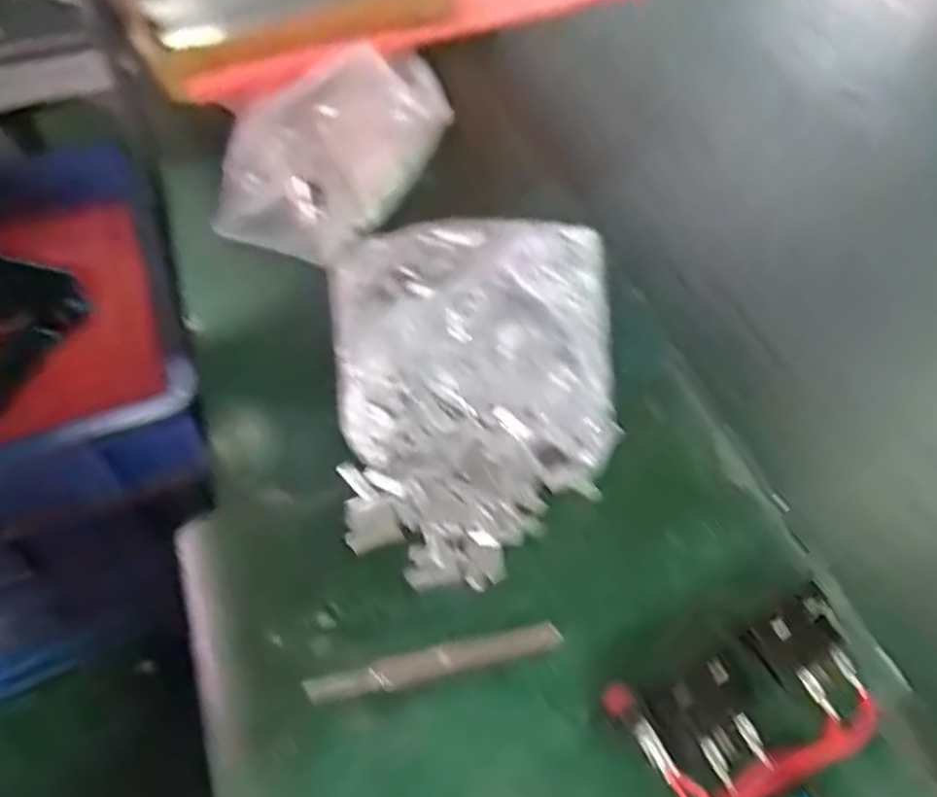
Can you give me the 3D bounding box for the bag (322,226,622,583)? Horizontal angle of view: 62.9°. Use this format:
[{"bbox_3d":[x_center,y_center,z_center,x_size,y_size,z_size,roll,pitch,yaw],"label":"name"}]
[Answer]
[{"bbox_3d":[0.001,-0.014,0.452,0.167,0.027,0.242,-2,53,2],"label":"bag"}]

